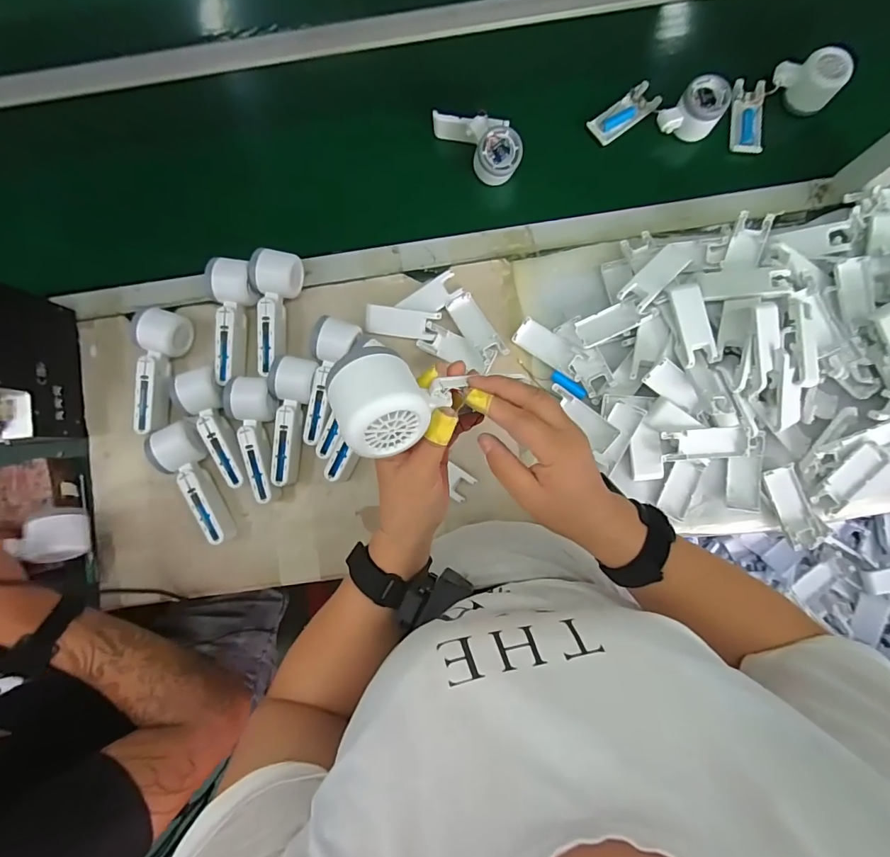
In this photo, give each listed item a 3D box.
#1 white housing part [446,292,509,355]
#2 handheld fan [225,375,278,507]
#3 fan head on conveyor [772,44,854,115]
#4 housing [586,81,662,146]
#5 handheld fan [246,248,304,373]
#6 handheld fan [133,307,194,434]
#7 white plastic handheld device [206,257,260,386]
[{"bbox_3d":[0.043,-0.138,0.623,0.038,0.013,0.103,-32,85,-1],"label":"white housing part"},{"bbox_3d":[-0.255,0.014,0.601,0.060,0.047,0.159,0,85,2],"label":"handheld fan"},{"bbox_3d":[0.485,-0.469,0.598,0.081,0.055,0.050,38,87,5],"label":"fan head on conveyor"},{"bbox_3d":[0.251,-0.440,0.636,0.100,0.013,0.043,-33,85,-1],"label":"housing"},{"bbox_3d":[-0.235,-0.154,0.609,0.055,0.056,0.159,10,85,3],"label":"handheld fan"},{"bbox_3d":[-0.383,-0.077,0.615,0.056,0.053,0.167,1,85,2],"label":"handheld fan"},{"bbox_3d":[-0.288,-0.144,0.611,0.058,0.047,0.164,6,101,2],"label":"white plastic handheld device"}]

